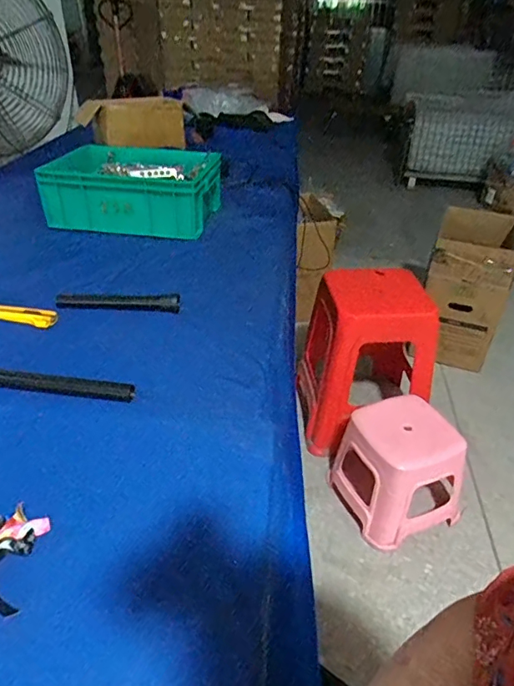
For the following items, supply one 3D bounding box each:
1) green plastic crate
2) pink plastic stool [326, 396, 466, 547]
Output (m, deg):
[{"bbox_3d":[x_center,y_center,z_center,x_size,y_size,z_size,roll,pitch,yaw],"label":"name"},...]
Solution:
[{"bbox_3d":[-0.313,-0.395,1.286,0.407,0.159,0.284,8,34,9],"label":"green plastic crate"},{"bbox_3d":[0.393,0.332,1.327,0.293,0.266,0.252,-11,36,-18],"label":"pink plastic stool"}]

